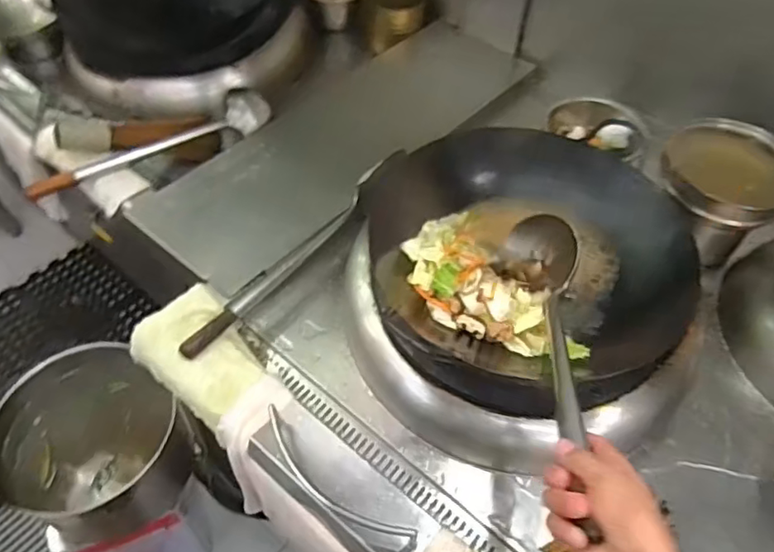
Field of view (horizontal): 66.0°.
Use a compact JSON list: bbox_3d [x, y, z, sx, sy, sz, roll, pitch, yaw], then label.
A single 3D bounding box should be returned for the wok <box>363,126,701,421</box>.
[{"bbox_3d":[0.193,-0.029,0.833,0.420,0.138,0.379,2,52,-2],"label":"wok"}]

